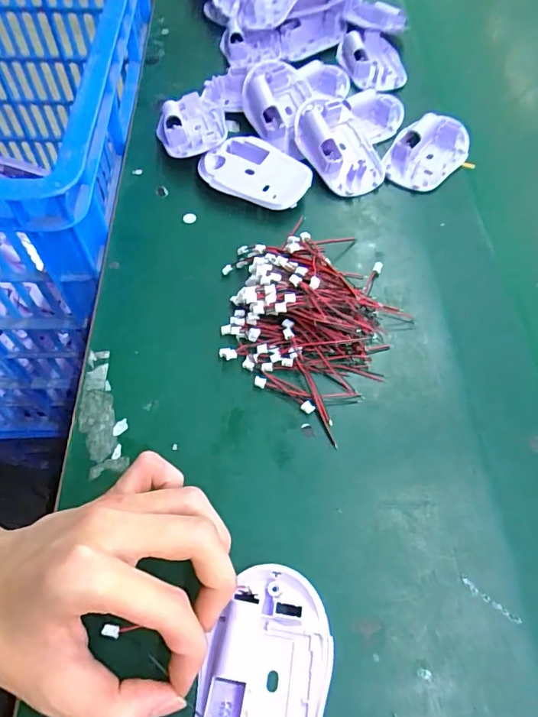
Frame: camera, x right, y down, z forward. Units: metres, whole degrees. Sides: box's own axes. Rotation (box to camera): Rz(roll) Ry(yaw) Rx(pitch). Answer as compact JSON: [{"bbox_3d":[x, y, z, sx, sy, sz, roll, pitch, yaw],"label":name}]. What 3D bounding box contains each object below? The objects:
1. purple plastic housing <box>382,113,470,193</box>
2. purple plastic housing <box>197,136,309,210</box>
[{"bbox_3d":[0.141,-0.186,0.410,0.056,0.020,0.091,39,67,18],"label":"purple plastic housing"},{"bbox_3d":[-0.012,-0.156,0.392,0.093,0.019,0.059,22,62,11],"label":"purple plastic housing"}]

